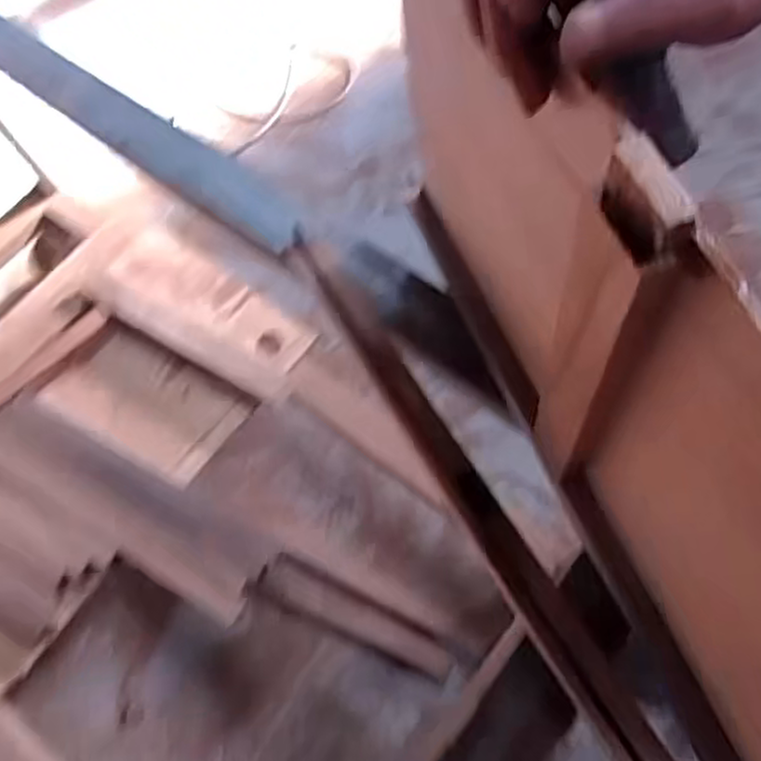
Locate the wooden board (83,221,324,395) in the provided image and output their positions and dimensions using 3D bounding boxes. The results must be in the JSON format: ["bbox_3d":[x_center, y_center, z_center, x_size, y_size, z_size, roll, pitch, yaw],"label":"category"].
[{"bbox_3d":[-0.301,-0.124,1.208,0.400,0.024,0.175,33,60,12],"label":"wooden board"}]

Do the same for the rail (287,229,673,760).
[{"bbox_3d":[0.063,0.082,0.503,0.035,0.019,0.480,-31,68,-8],"label":"rail"}]

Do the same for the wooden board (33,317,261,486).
[{"bbox_3d":[-0.359,0.032,1.140,0.282,0.021,0.165,26,72,15],"label":"wooden board"}]

